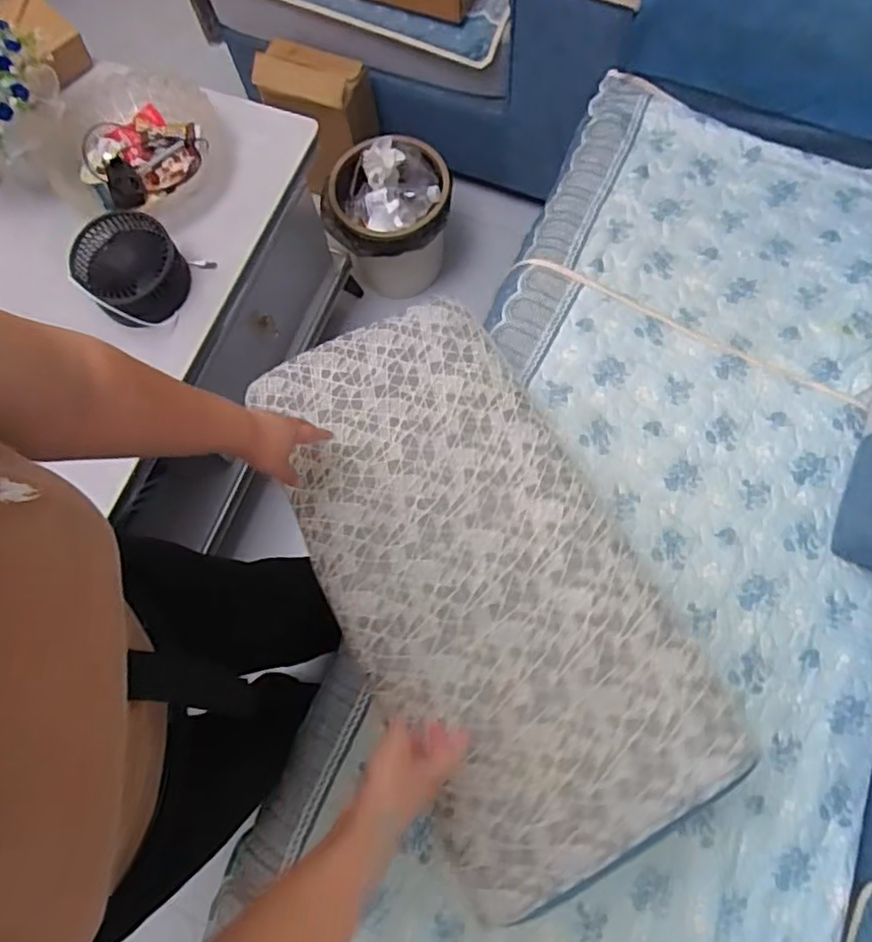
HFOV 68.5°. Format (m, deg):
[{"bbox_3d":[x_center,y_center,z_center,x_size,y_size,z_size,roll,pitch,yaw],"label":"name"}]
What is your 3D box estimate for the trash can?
[{"bbox_3d":[-0.102,-0.540,1.423,0.260,0.267,0.250,-11,76,0],"label":"trash can"}]

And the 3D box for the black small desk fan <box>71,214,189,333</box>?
[{"bbox_3d":[-0.456,-0.297,0.986,0.173,0.098,0.145,41,82,11],"label":"black small desk fan"}]

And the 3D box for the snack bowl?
[{"bbox_3d":[-0.492,-0.528,1.045,0.271,0.085,0.279,0,74,1],"label":"snack bowl"}]

